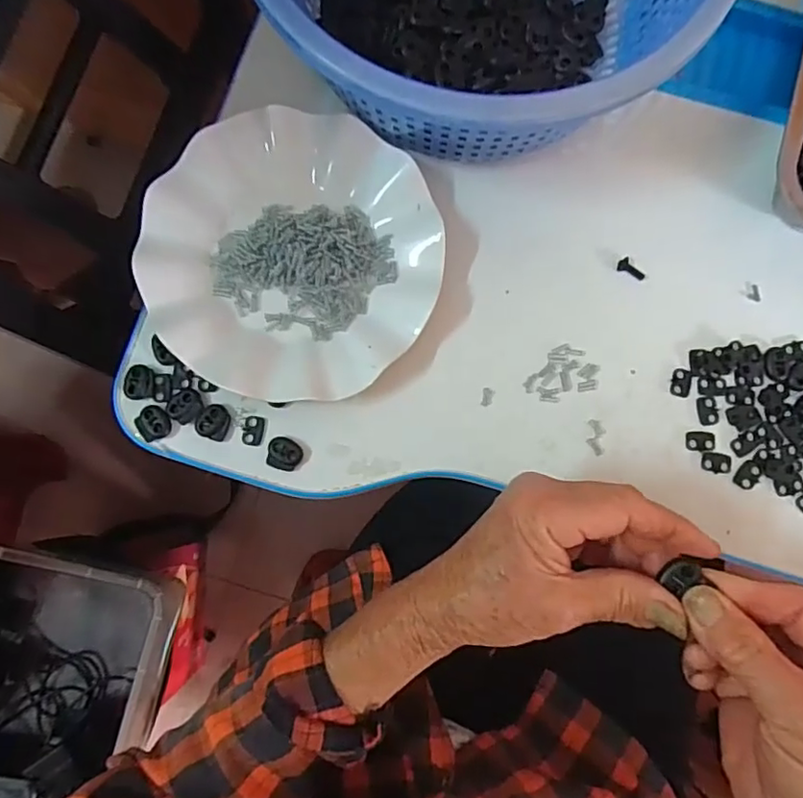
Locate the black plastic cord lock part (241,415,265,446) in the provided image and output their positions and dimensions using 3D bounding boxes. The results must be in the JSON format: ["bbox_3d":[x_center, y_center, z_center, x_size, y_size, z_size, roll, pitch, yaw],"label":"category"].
[{"bbox_3d":[-0.092,0.020,0.358,0.012,0.004,0.018,10,82,-1],"label":"black plastic cord lock part"}]

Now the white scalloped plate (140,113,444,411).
[{"bbox_3d":[-0.067,-0.092,0.363,0.176,0.022,0.177,0,82,-2],"label":"white scalloped plate"}]

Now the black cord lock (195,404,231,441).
[{"bbox_3d":[-0.115,0.014,0.357,0.019,0.005,0.021,25,82,1],"label":"black cord lock"}]

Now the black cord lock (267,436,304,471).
[{"bbox_3d":[-0.072,0.033,0.355,0.021,0.007,0.019,21,82,1],"label":"black cord lock"}]

